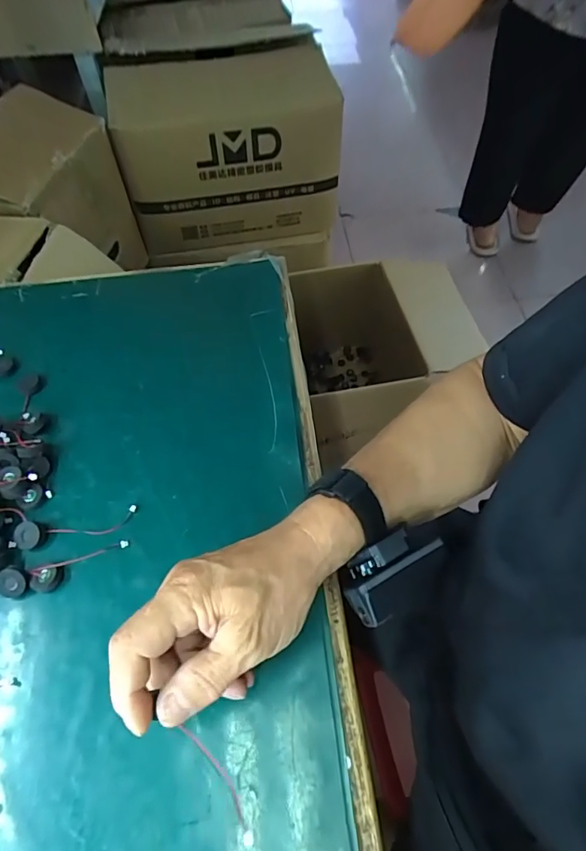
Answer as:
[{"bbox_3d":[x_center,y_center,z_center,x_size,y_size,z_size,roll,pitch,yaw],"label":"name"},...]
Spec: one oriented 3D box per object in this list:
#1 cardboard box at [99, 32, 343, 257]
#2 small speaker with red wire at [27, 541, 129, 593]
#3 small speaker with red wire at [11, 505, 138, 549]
[{"bbox_3d":[-0.162,-0.666,1.178,0.506,0.374,0.303,-18,60,-9],"label":"cardboard box"},{"bbox_3d":[-0.157,0.104,0.352,0.072,0.008,0.018,-18,60,-10],"label":"small speaker with red wire"},{"bbox_3d":[-0.167,0.077,0.367,0.089,0.010,0.020,-10,59,-5],"label":"small speaker with red wire"}]

